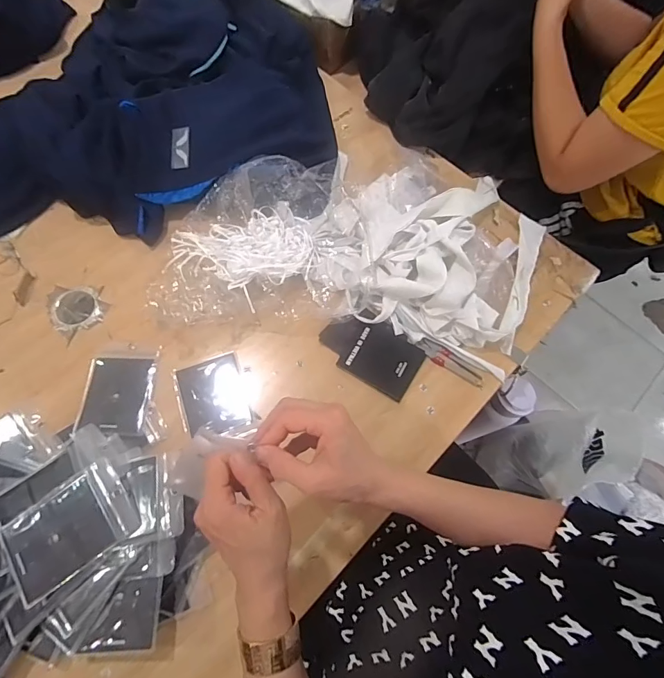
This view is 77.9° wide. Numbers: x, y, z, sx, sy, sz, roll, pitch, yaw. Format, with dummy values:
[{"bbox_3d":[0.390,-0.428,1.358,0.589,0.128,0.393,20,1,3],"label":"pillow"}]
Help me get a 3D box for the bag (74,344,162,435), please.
[{"bbox_3d":[-0.284,0.065,0.547,0.089,0.010,0.124,2,65,-1],"label":"bag"}]

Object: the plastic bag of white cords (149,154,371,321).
[{"bbox_3d":[-0.101,-0.143,0.573,0.290,0.102,0.227,-9,70,-7],"label":"plastic bag of white cords"}]

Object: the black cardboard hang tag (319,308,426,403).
[{"bbox_3d":[0.055,0.014,0.578,0.140,0.010,0.091,32,71,9],"label":"black cardboard hang tag"}]

